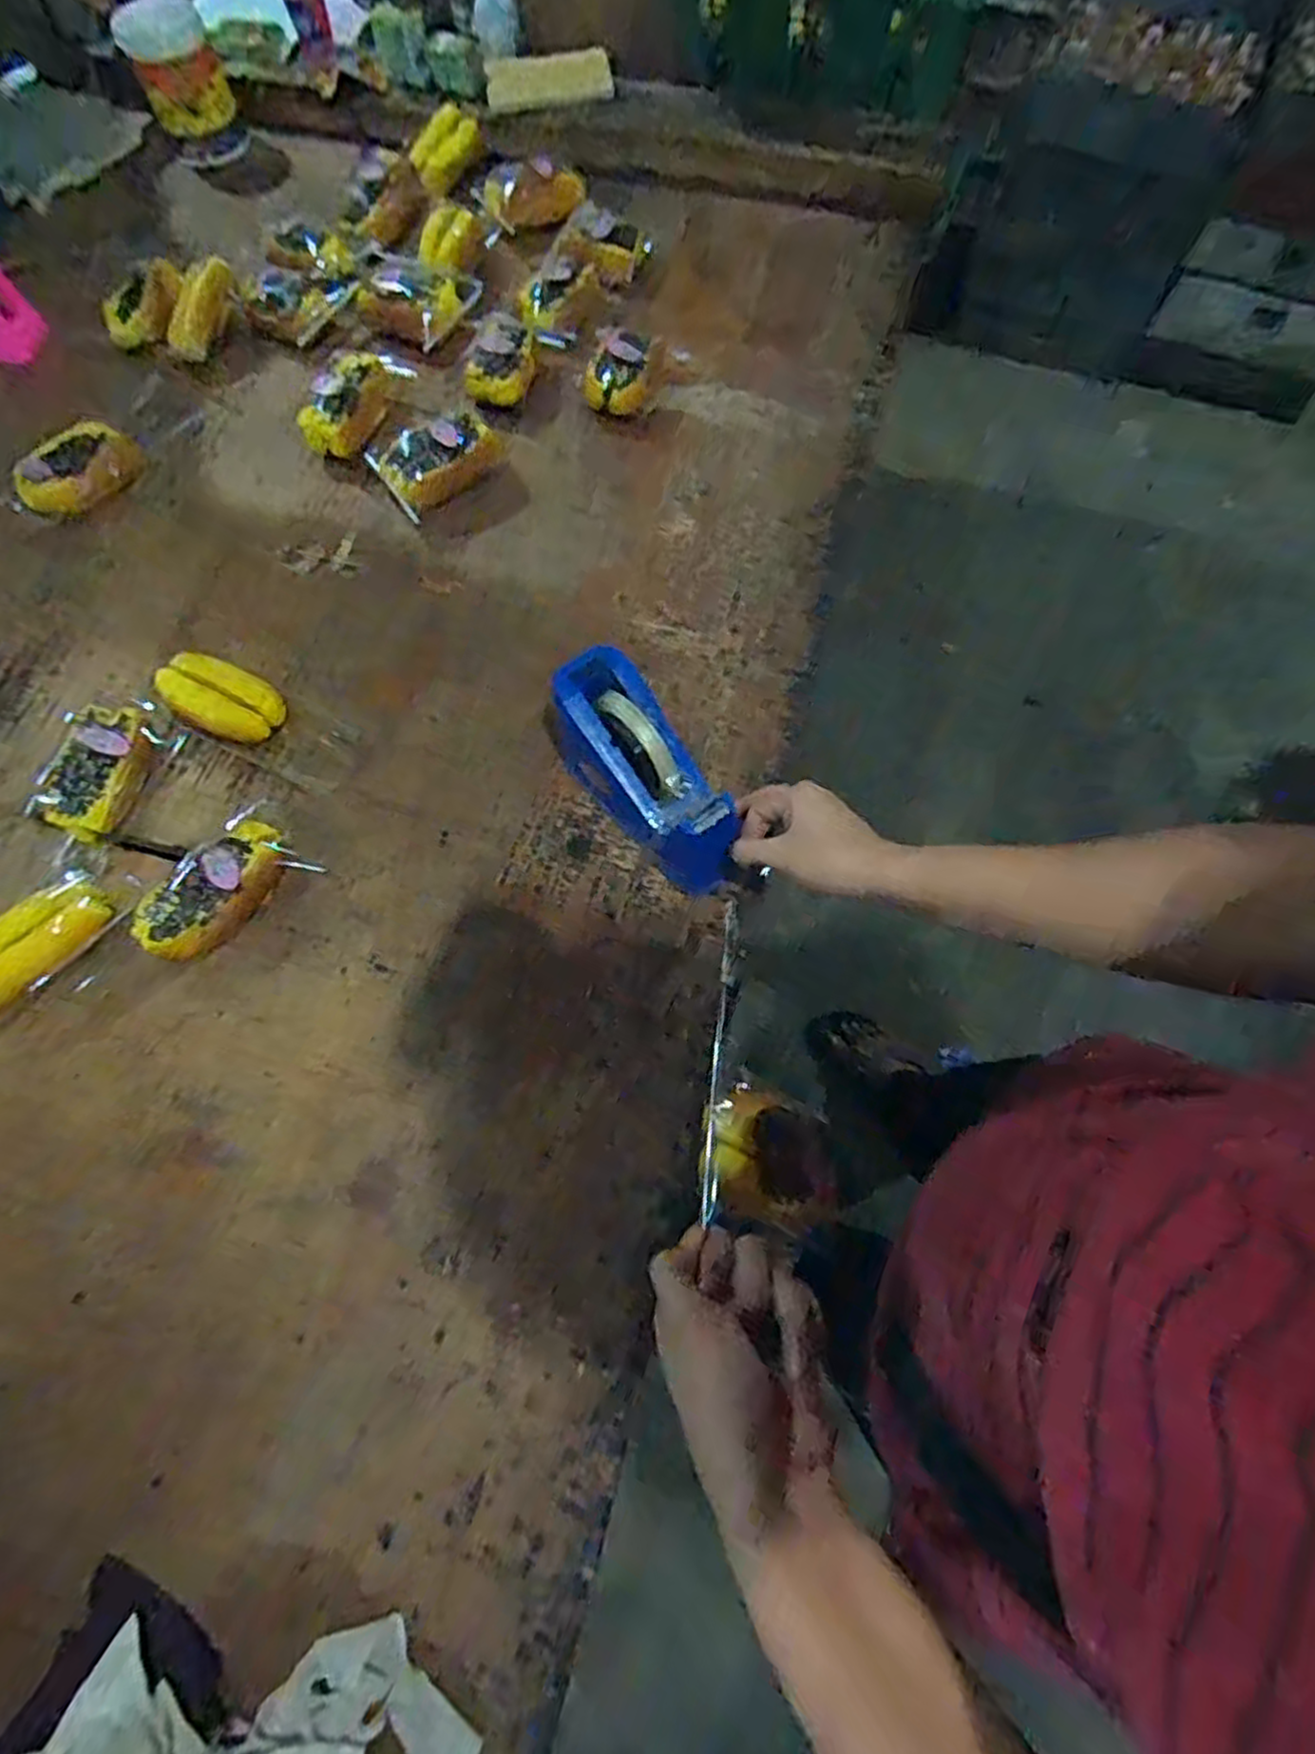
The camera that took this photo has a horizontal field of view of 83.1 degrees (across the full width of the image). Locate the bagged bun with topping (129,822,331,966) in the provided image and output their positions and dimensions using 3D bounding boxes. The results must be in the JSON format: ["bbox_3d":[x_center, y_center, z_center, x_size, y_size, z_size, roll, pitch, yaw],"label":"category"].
[{"bbox_3d":[-0.359,0.012,0.614,0.134,0.038,0.068,-42,76,-14],"label":"bagged bun with topping"}]

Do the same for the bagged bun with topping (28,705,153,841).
[{"bbox_3d":[-0.489,-0.094,0.654,0.069,0.041,0.127,14,70,4],"label":"bagged bun with topping"}]

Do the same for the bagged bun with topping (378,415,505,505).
[{"bbox_3d":[-0.224,-0.433,0.777,0.123,0.051,0.075,-27,73,-10],"label":"bagged bun with topping"}]

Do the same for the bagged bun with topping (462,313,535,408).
[{"bbox_3d":[-0.172,-0.584,0.832,0.072,0.044,0.117,6,70,1],"label":"bagged bun with topping"}]

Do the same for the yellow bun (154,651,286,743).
[{"bbox_3d":[-0.403,-0.166,0.683,0.117,0.036,0.069,24,71,7],"label":"yellow bun"}]

